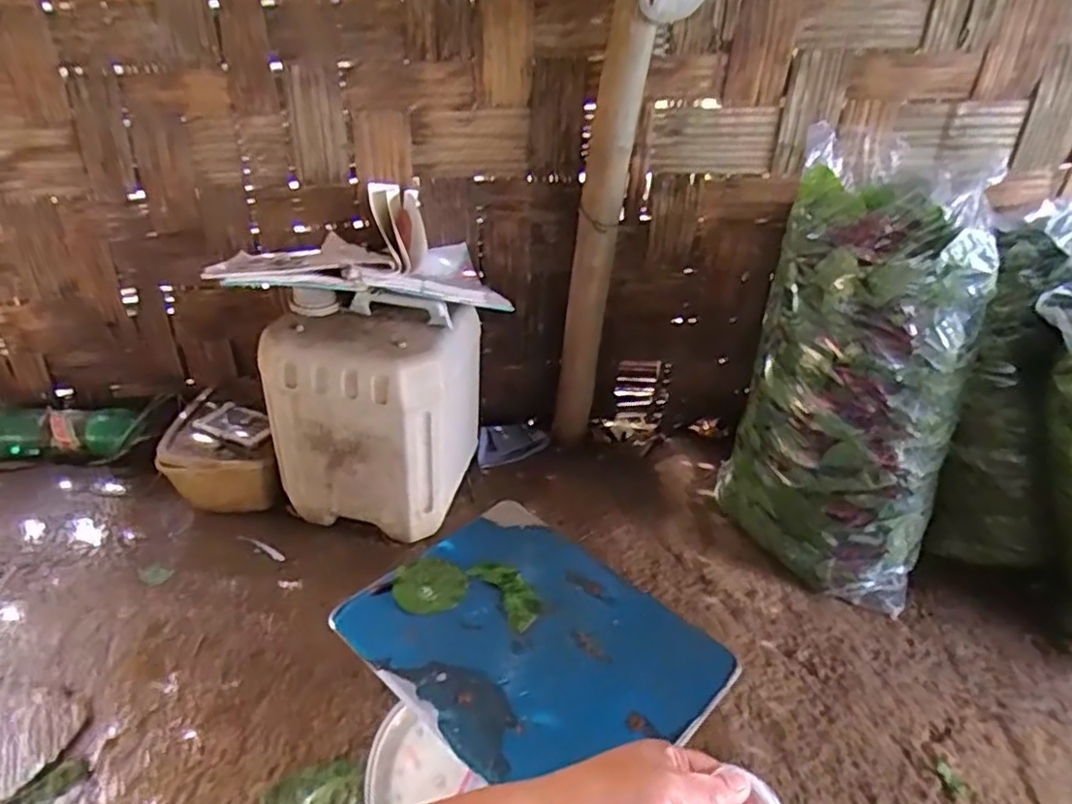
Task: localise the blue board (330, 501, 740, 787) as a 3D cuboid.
[{"bbox_3d":[-0.003,0.212,0.612,0.292,0.012,0.229,29,41,32],"label":"blue board"}]

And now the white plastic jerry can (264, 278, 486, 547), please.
[{"bbox_3d":[-0.234,0.002,1.033,0.280,0.310,0.227,15,36,5],"label":"white plastic jerry can"}]

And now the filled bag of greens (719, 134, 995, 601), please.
[{"bbox_3d":[0.484,-0.031,1.041,0.336,0.579,0.346,18,36,9],"label":"filled bag of greens"}]

